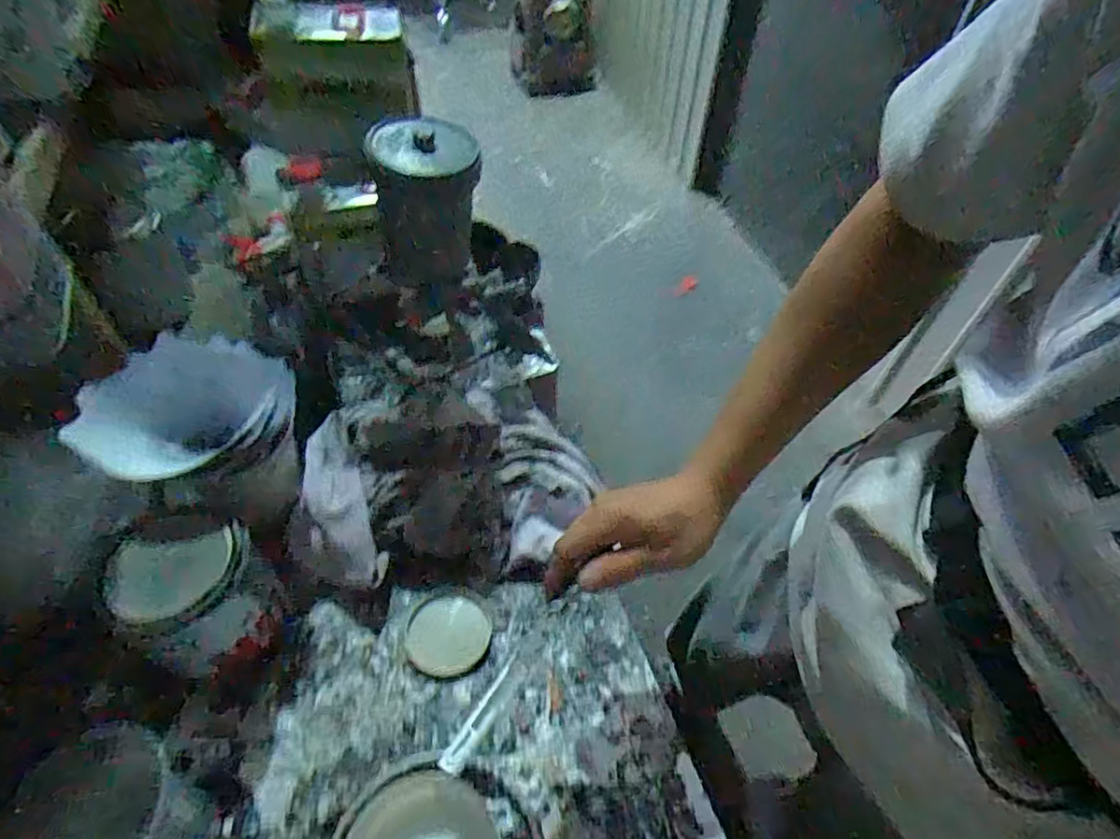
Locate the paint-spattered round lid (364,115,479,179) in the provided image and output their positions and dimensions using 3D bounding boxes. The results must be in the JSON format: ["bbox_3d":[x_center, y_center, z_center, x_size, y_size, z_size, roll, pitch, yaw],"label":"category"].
[{"bbox_3d":[-0.123,-0.242,0.521,0.090,0.014,0.092,0,53,-1],"label":"paint-spattered round lid"}]

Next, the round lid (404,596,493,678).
[{"bbox_3d":[-0.106,0.206,0.568,0.078,0.008,0.072,0,53,-1],"label":"round lid"}]

